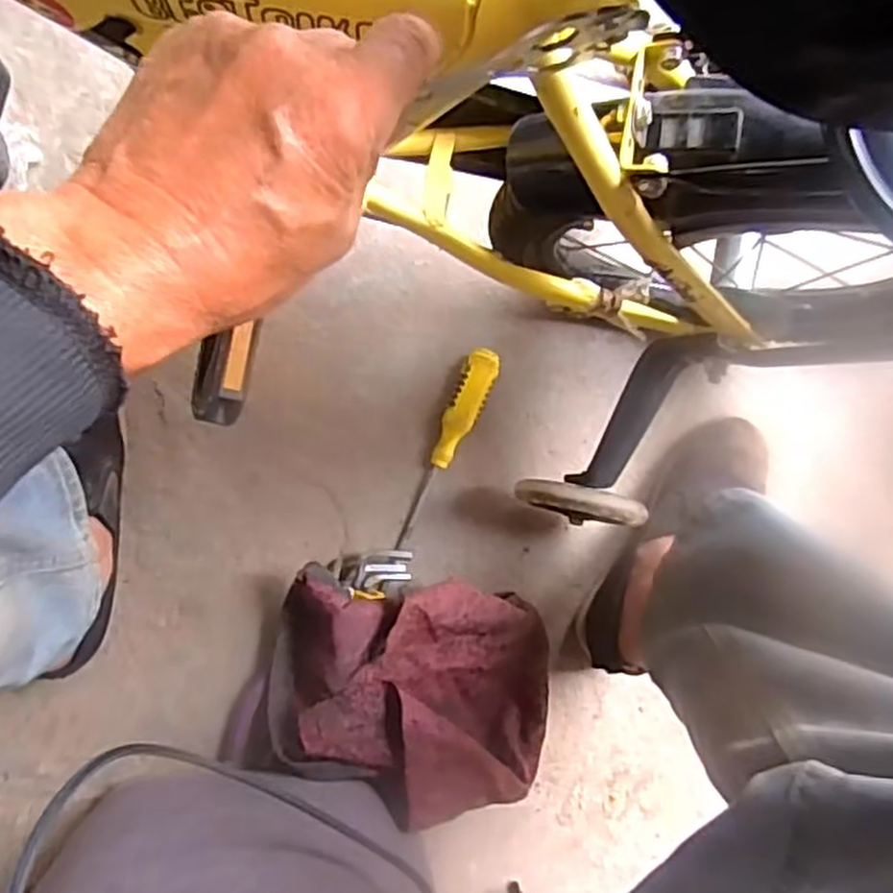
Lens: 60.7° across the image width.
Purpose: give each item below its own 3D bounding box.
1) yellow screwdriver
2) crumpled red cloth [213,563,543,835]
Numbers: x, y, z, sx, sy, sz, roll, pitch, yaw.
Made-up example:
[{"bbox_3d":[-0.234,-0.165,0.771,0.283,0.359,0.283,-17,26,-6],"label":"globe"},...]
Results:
[{"bbox_3d":[0.000,0.003,0.675,0.030,0.025,0.188,23,89,-10],"label":"yellow screwdriver"},{"bbox_3d":[-0.037,0.206,0.644,0.256,0.105,0.186,10,91,-10],"label":"crumpled red cloth"}]

